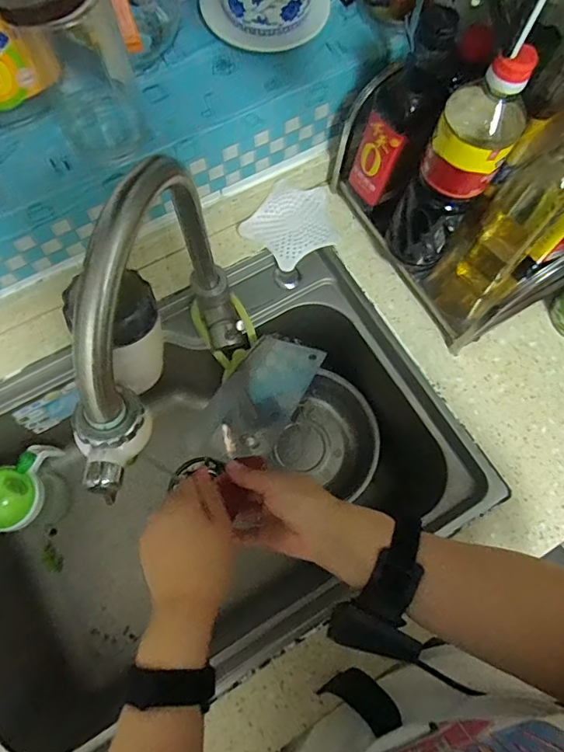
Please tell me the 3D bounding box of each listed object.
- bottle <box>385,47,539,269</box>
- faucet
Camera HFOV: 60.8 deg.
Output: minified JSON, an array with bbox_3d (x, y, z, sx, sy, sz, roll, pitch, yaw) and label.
[{"bbox_3d":[0.181,-0.214,0.514,0.077,0.260,0.073,33,74,8],"label":"bottle"},{"bbox_3d":[-0.095,-0.030,0.423,0.063,0.303,0.262,12,73,2],"label":"faucet"}]

